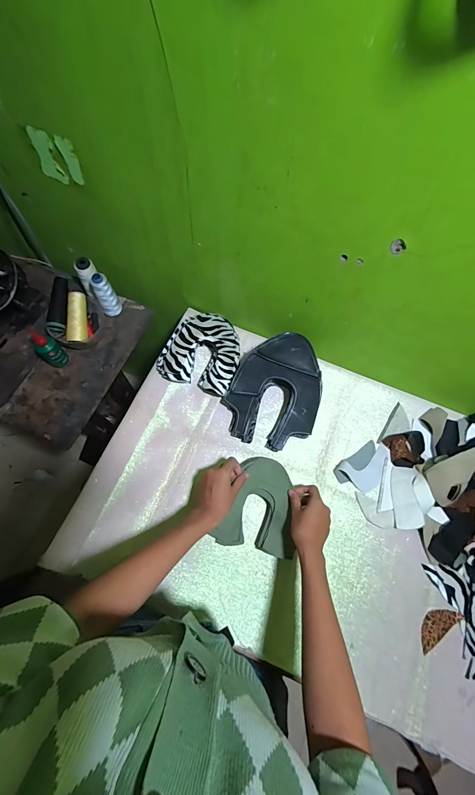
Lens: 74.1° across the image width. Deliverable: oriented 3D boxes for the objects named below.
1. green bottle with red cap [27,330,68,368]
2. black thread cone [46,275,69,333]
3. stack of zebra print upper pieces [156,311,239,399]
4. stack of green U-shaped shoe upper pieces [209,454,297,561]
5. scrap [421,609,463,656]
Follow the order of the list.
[{"bbox_3d":[-0.402,-0.100,0.671,0.035,0.090,0.046,39,74,11],"label":"green bottle with red cap"},{"bbox_3d":[-0.391,-0.201,0.682,0.043,0.031,0.112,5,88,0],"label":"black thread cone"},{"bbox_3d":[-0.074,-0.103,0.700,0.166,0.073,0.174,19,69,4],"label":"stack of zebra print upper pieces"},{"bbox_3d":[0.040,0.205,0.607,0.131,0.047,0.169,10,71,2],"label":"stack of green U-shaped shoe upper pieces"},{"bbox_3d":[0.360,0.412,0.569,0.093,0.004,0.040,-33,75,-12],"label":"scrap"}]

